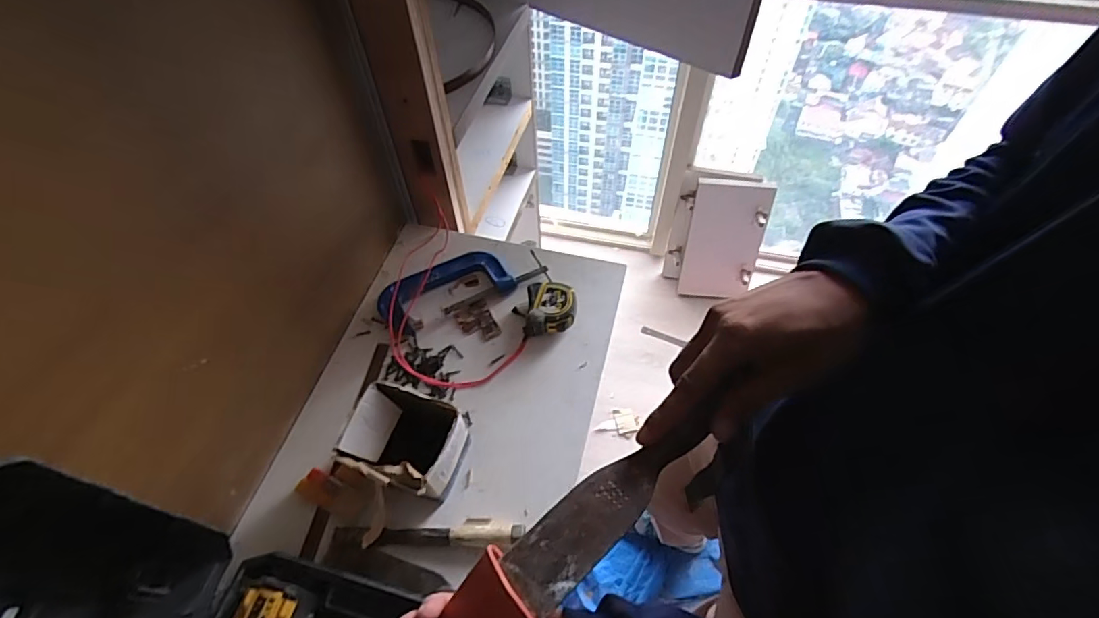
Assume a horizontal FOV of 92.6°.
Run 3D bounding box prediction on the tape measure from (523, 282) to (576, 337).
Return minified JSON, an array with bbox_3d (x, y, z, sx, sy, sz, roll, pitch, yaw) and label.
[{"bbox_3d":[0.002,0.000,0.800,0.073,0.043,0.078,3,55,4],"label":"tape measure"}]

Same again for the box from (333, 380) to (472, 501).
[{"bbox_3d":[-0.179,0.175,0.660,0.131,0.105,0.115,20,58,15],"label":"box"}]

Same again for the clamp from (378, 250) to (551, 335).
[{"bbox_3d":[-0.142,-0.050,0.840,0.262,0.047,0.109,-23,58,-14],"label":"clamp"}]

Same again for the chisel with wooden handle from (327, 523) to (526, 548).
[{"bbox_3d":[-0.150,0.275,0.641,0.235,0.022,0.027,-1,55,1],"label":"chisel with wooden handle"}]

